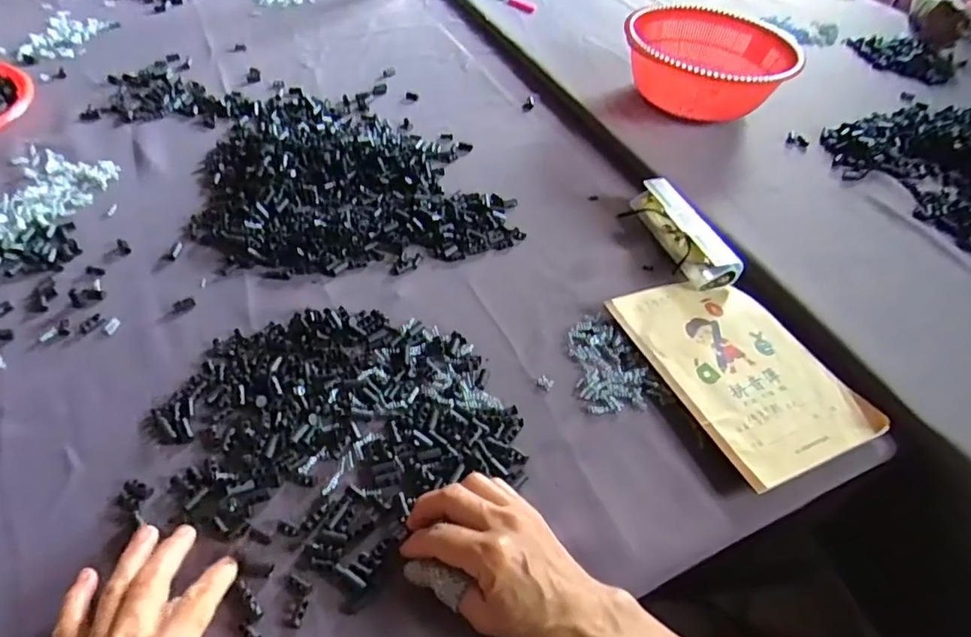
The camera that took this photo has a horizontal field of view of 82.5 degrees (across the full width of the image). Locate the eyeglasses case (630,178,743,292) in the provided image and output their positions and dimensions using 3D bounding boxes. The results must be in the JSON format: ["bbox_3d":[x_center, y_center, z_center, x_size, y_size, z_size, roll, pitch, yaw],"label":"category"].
[{"bbox_3d":[0.206,-0.093,0.590,0.043,0.040,0.155,-12,51,-16],"label":"eyeglasses case"}]

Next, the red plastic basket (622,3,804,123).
[{"bbox_3d":[0.305,-0.351,0.781,0.224,0.097,0.194,28,52,18],"label":"red plastic basket"}]

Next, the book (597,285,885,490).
[{"bbox_3d":[0.219,0.040,0.486,0.140,0.018,0.204,-16,52,-19],"label":"book"}]

